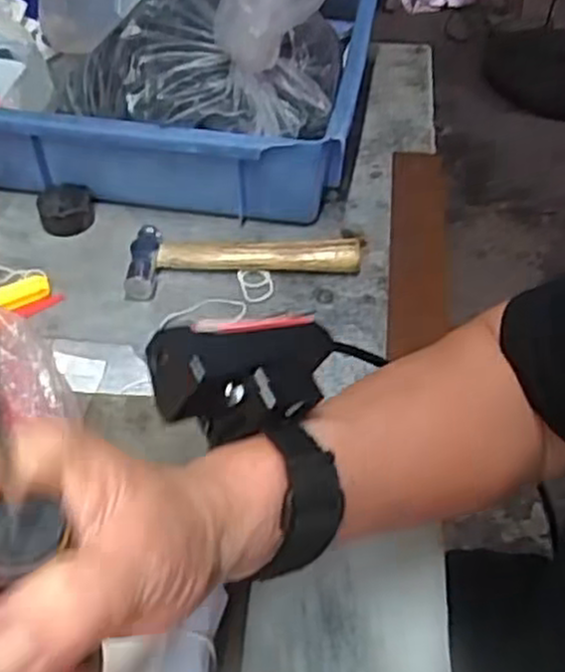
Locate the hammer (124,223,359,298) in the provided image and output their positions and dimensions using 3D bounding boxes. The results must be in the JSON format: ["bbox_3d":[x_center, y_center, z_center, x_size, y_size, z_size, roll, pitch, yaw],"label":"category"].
[{"bbox_3d":[-0.027,-0.056,0.535,0.157,0.016,0.054,-5,46,-4],"label":"hammer"}]

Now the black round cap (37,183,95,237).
[{"bbox_3d":[-0.158,-0.093,0.566,0.038,0.015,0.040,-4,45,-4],"label":"black round cap"}]

